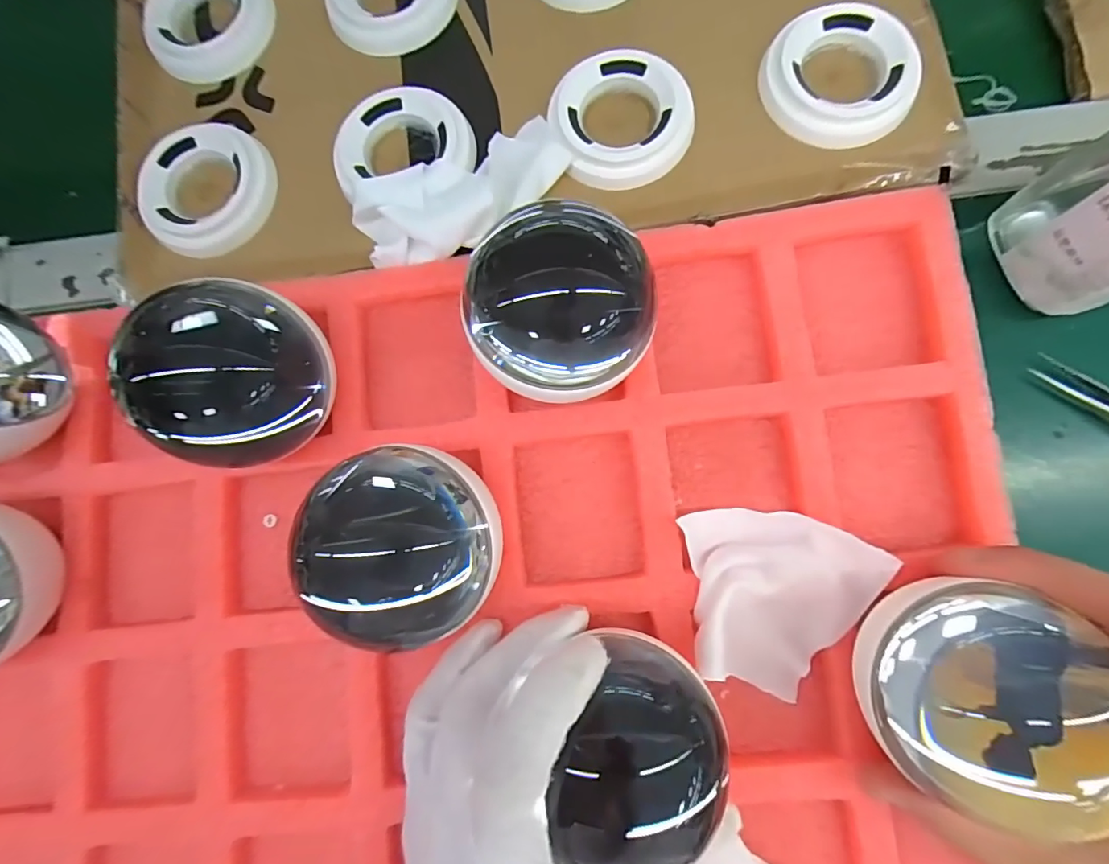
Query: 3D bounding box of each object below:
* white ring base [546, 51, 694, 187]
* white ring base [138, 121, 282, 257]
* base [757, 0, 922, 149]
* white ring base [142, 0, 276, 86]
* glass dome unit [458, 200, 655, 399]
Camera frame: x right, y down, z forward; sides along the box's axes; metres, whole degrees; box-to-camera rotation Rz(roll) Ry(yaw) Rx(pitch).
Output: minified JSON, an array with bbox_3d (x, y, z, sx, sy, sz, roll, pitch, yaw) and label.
[{"bbox_3d":[0.034,-0.154,0.242,0.066,0.015,0.067,-17,83,2],"label":"white ring base"},{"bbox_3d":[-0.184,-0.129,0.259,0.067,0.014,0.070,0,84,4],"label":"white ring base"},{"bbox_3d":[0.137,-0.170,0.235,0.067,0.012,0.066,-21,83,2],"label":"base"},{"bbox_3d":[-0.194,-0.231,0.274,0.070,0.010,0.069,-45,83,-1],"label":"white ring base"},{"bbox_3d":[0.004,-0.044,0.196,0.076,0.061,0.067,-23,82,2],"label":"glass dome unit"}]

